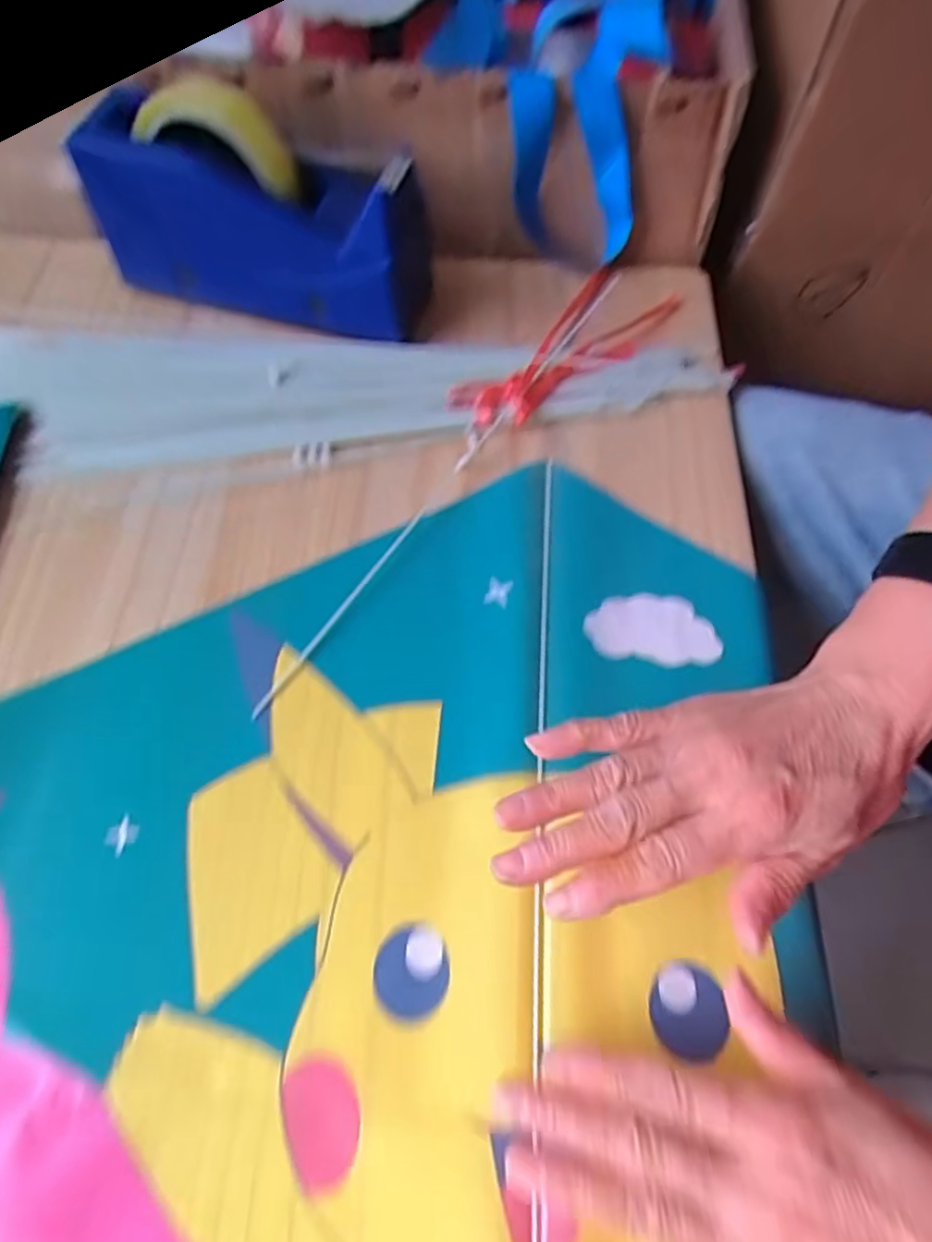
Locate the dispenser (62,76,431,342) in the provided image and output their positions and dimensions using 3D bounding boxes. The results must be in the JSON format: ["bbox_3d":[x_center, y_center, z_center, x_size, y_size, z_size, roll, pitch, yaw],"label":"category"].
[{"bbox_3d":[-0.126,-0.256,0.426,0.201,0.101,0.077,17,65,7],"label":"dispenser"}]

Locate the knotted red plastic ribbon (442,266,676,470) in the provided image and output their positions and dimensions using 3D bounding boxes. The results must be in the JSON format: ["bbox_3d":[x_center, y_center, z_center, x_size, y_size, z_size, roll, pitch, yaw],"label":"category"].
[{"bbox_3d":[0.058,-0.168,0.438,0.059,0.014,0.199,41,70,17],"label":"knotted red plastic ribbon"}]

